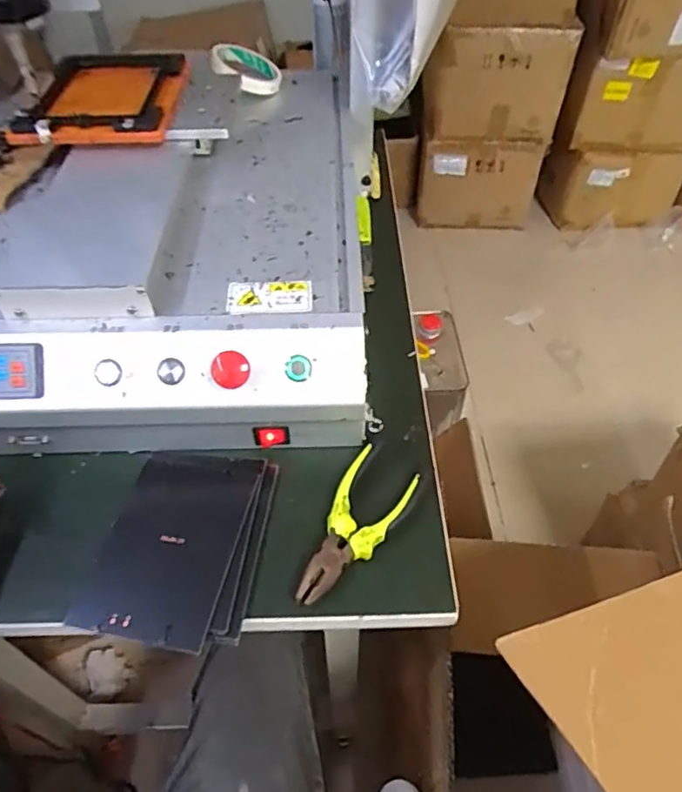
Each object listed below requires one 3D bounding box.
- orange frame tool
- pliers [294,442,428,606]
[{"bbox_3d":[-0.253,-0.342,0.640,0.153,0.030,0.215,2,49,2],"label":"orange frame tool"},{"bbox_3d":[0.010,0.102,0.457,0.057,0.018,0.141,27,55,22],"label":"pliers"}]

